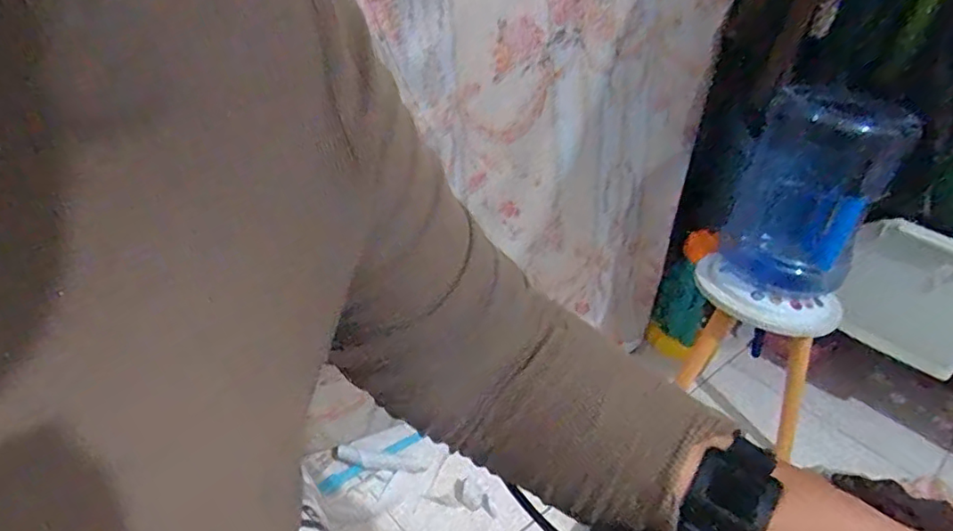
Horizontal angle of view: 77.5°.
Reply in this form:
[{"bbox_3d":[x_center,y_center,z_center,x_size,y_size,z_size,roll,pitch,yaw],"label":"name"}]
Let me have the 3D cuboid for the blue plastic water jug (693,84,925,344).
[{"bbox_3d":[0.486,-0.077,0.899,0.193,0.323,0.216,22,36,21],"label":"blue plastic water jug"}]

